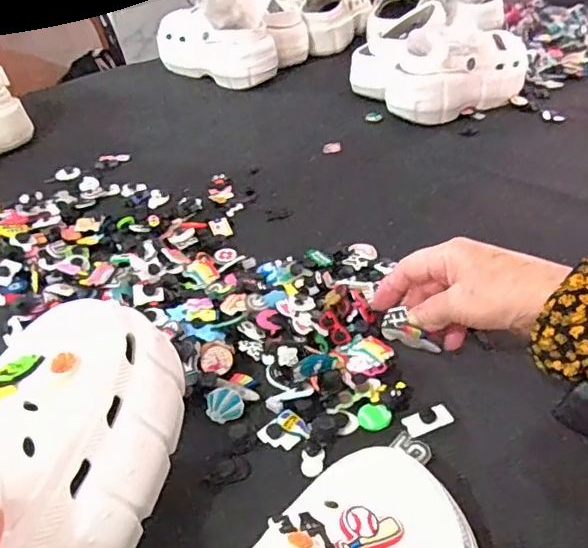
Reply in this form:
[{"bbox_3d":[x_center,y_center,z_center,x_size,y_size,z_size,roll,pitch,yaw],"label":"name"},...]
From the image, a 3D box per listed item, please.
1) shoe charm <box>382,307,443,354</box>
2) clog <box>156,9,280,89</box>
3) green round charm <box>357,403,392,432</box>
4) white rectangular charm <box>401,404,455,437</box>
[{"bbox_3d":[0.088,0.044,0.422,0.047,0.024,0.013,31,49,27],"label":"shoe charm"},{"bbox_3d":[-0.133,-0.387,0.951,0.222,0.089,0.093,31,49,34],"label":"clog"},{"bbox_3d":[0.057,0.100,0.397,0.023,0.006,0.020,8,40,13],"label":"green round charm"},{"bbox_3d":[0.095,0.103,0.397,0.034,0.006,0.015,-12,40,-12],"label":"white rectangular charm"}]

